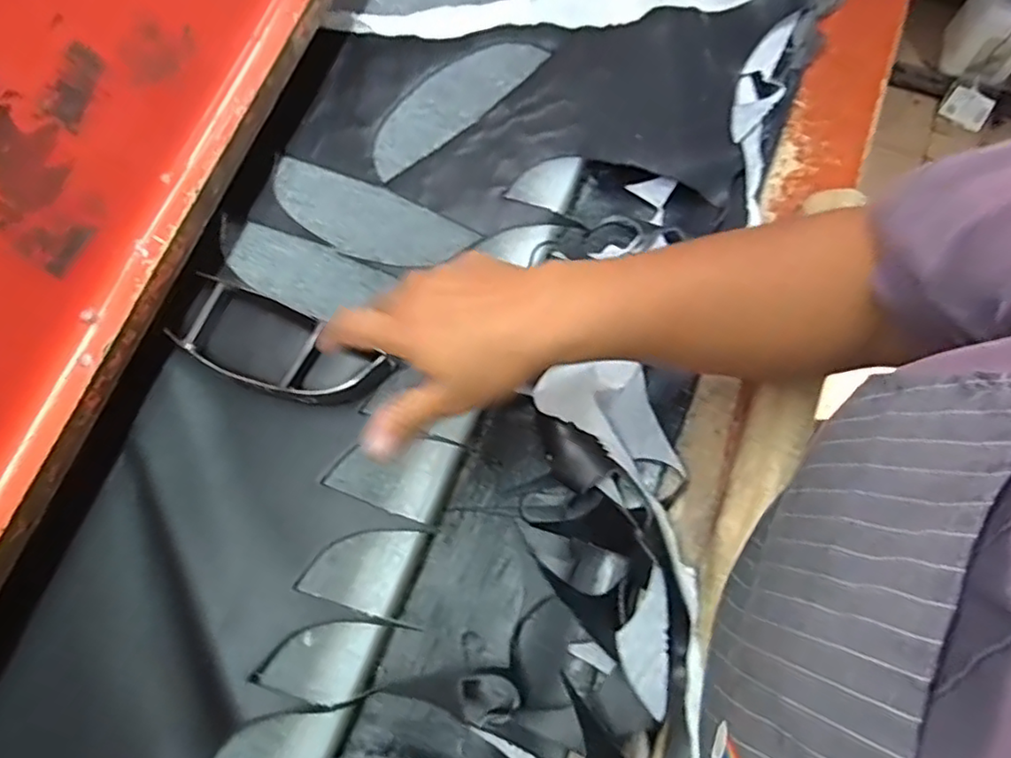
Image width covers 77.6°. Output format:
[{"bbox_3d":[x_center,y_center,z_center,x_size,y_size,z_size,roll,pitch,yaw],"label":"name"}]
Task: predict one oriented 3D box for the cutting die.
[{"bbox_3d":[-0.163,-0.022,0.460,0.149,0.039,0.070,26,77,2],"label":"cutting die"}]

